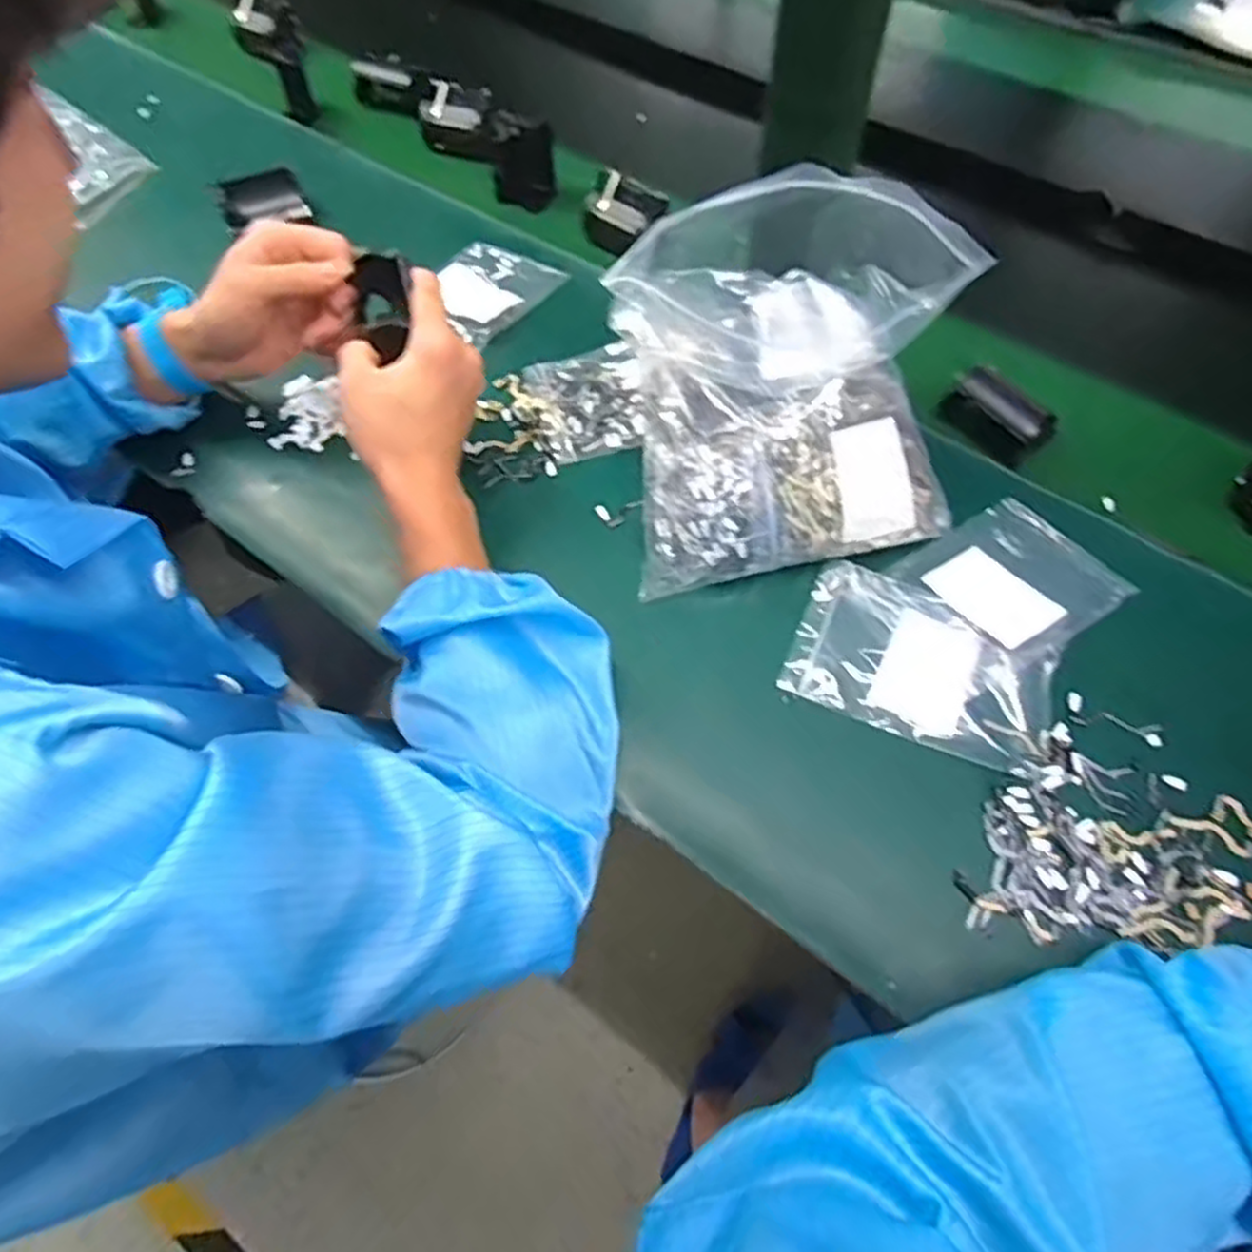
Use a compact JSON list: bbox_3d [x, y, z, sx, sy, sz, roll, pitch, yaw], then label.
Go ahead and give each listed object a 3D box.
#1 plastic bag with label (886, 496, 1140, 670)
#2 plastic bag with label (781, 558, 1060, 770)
[{"bbox_3d":[0.243,-0.031,0.472,0.107,0.009,0.098,-31,64,-13],"label":"plastic bag with label"},{"bbox_3d":[0.176,0.020,0.451,0.143,0.012,0.094,21,64,14],"label":"plastic bag with label"}]

